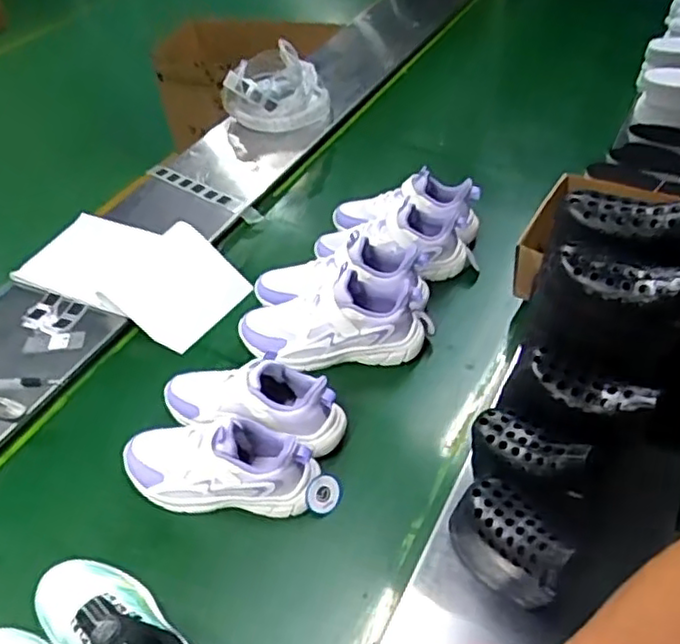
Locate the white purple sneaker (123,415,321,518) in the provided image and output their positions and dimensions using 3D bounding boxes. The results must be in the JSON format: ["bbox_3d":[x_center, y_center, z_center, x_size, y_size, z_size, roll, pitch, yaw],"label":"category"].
[{"bbox_3d":[-0.155,0.165,0.809,0.246,0.106,0.101,7,45,12],"label":"white purple sneaker"}]

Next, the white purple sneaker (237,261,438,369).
[{"bbox_3d":[-0.009,-0.009,0.976,0.286,0.126,0.110,-4,44,1],"label":"white purple sneaker"}]

